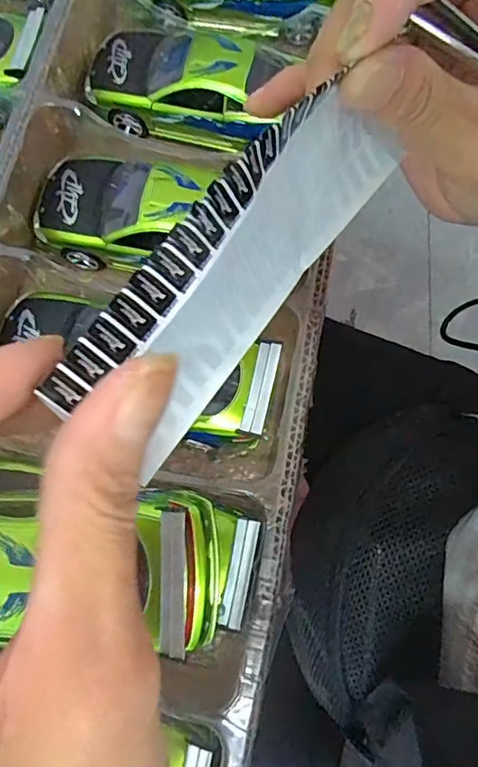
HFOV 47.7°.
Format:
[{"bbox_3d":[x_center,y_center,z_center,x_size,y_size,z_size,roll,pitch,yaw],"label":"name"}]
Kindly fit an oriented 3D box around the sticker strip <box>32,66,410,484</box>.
[{"bbox_3d":[0.005,-0.037,0.144,0.010,0.047,0.129,26,69,27],"label":"sticker strip"}]

